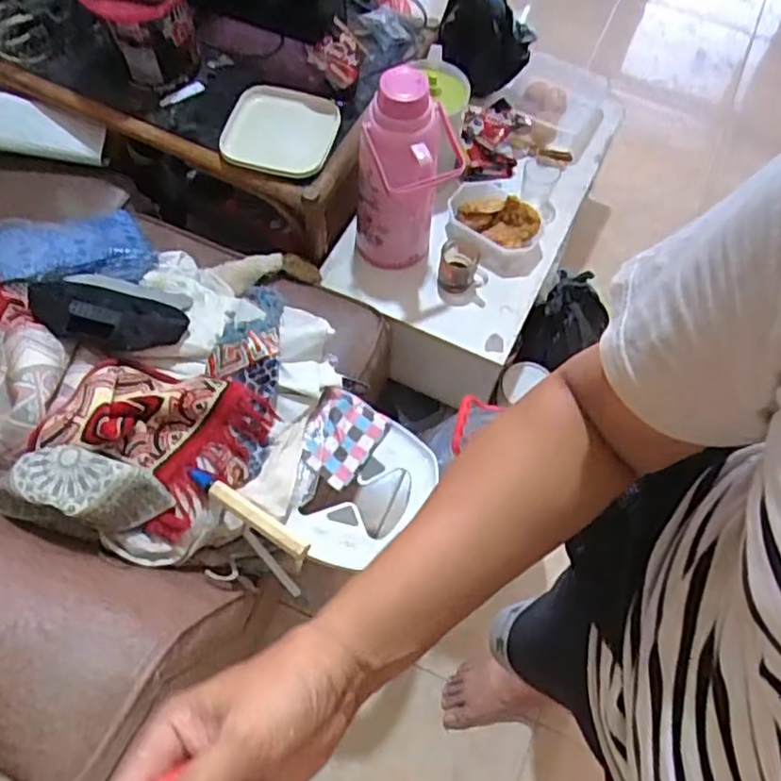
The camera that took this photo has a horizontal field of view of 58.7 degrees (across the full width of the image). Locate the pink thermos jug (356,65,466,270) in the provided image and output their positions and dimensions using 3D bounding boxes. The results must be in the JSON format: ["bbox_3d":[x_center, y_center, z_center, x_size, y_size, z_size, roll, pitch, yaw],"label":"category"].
[{"bbox_3d":[0.025,-0.343,1.118,0.157,0.312,0.167,2,65,-1],"label":"pink thermos jug"}]

